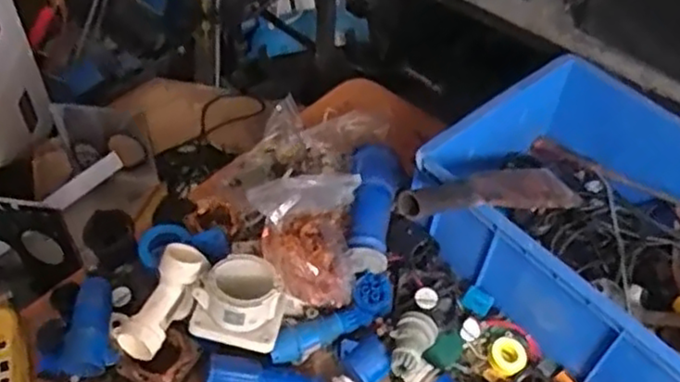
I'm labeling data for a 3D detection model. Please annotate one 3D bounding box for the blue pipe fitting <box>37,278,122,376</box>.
[{"bbox_3d":[-0.327,0.171,0.843,0.094,0.051,0.111,-11,51,-14],"label":"blue pipe fitting"}]

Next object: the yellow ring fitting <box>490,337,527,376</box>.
[{"bbox_3d":[0.217,0.214,0.878,0.044,0.021,0.043,2,49,-3],"label":"yellow ring fitting"}]

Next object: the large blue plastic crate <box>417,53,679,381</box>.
[{"bbox_3d":[0.384,0.052,0.917,0.377,0.163,0.458,-33,59,-28],"label":"large blue plastic crate"}]

